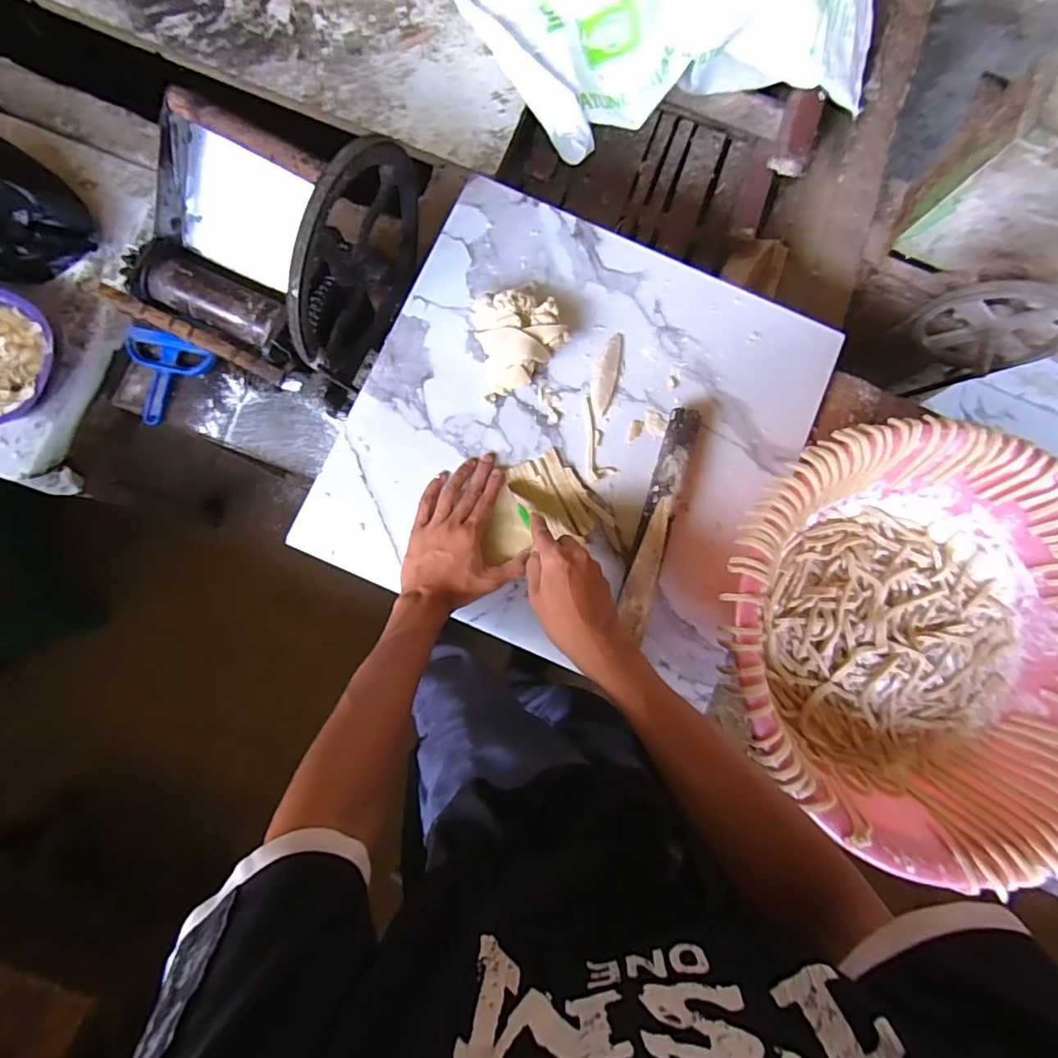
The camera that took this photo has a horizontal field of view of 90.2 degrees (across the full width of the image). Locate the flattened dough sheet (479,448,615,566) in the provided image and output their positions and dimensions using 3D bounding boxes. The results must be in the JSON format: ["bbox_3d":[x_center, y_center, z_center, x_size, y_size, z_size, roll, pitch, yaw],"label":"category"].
[{"bbox_3d":[0.010,-0.028,0.589,0.139,0.008,0.100,-22,85,-7],"label":"flattened dough sheet"}]

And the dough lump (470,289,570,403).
[{"bbox_3d":[-0.008,-0.216,0.595,0.099,0.044,0.107,-13,86,-6],"label":"dough lump"}]

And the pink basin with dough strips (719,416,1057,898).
[{"bbox_3d":[0.389,0.106,0.544,0.405,0.119,0.398,0,85,-5],"label":"pink basin with dough strips"}]

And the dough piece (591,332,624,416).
[{"bbox_3d":[0.090,-0.183,0.612,0.028,0.014,0.100,15,84,-3],"label":"dough piece"}]

